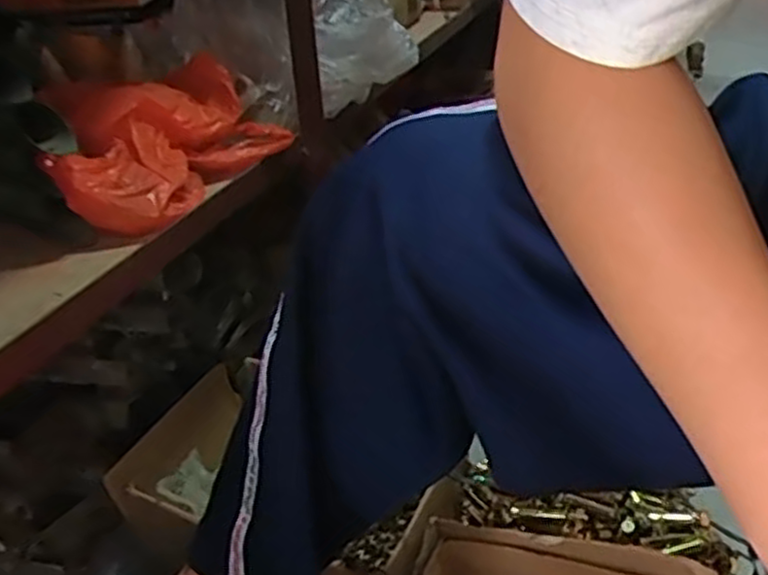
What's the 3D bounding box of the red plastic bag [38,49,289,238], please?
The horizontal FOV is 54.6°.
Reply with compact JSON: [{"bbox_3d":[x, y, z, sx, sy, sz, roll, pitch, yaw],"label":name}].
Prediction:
[{"bbox_3d":[-0.206,-0.143,0.694,0.139,0.101,0.259,10,34,24],"label":"red plastic bag"}]

